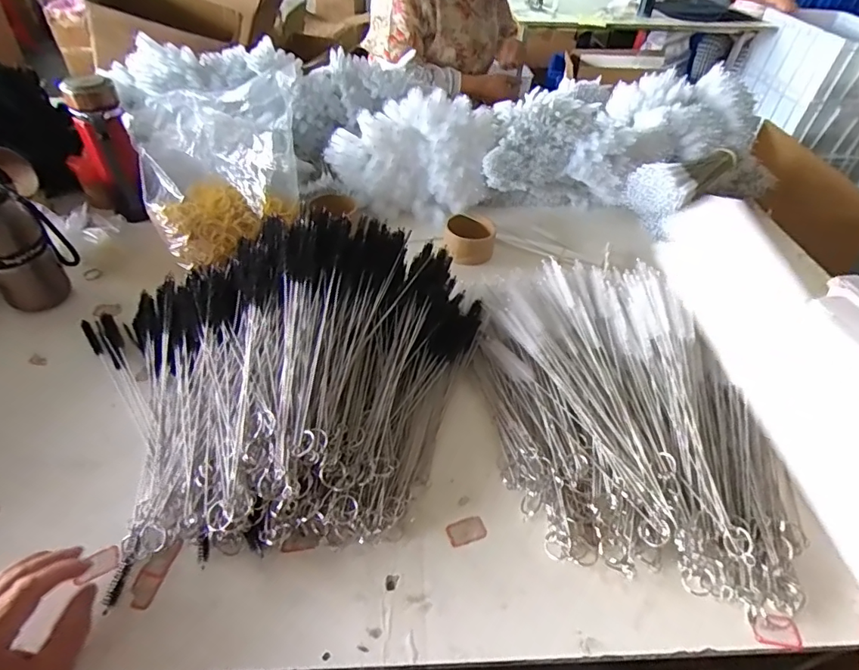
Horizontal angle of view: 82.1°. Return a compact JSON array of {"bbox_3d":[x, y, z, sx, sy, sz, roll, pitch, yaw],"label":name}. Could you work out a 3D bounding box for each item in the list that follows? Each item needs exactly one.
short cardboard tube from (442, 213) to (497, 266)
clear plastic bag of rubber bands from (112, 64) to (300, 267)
[{"bbox_3d":[0.064,-0.153,0.798,0.084,0.054,0.069,7,44,3],"label":"short cardboard tube"},{"bbox_3d":[-0.314,-0.266,0.749,0.236,0.187,0.230,-11,46,-15],"label":"clear plastic bag of rubber bands"}]

